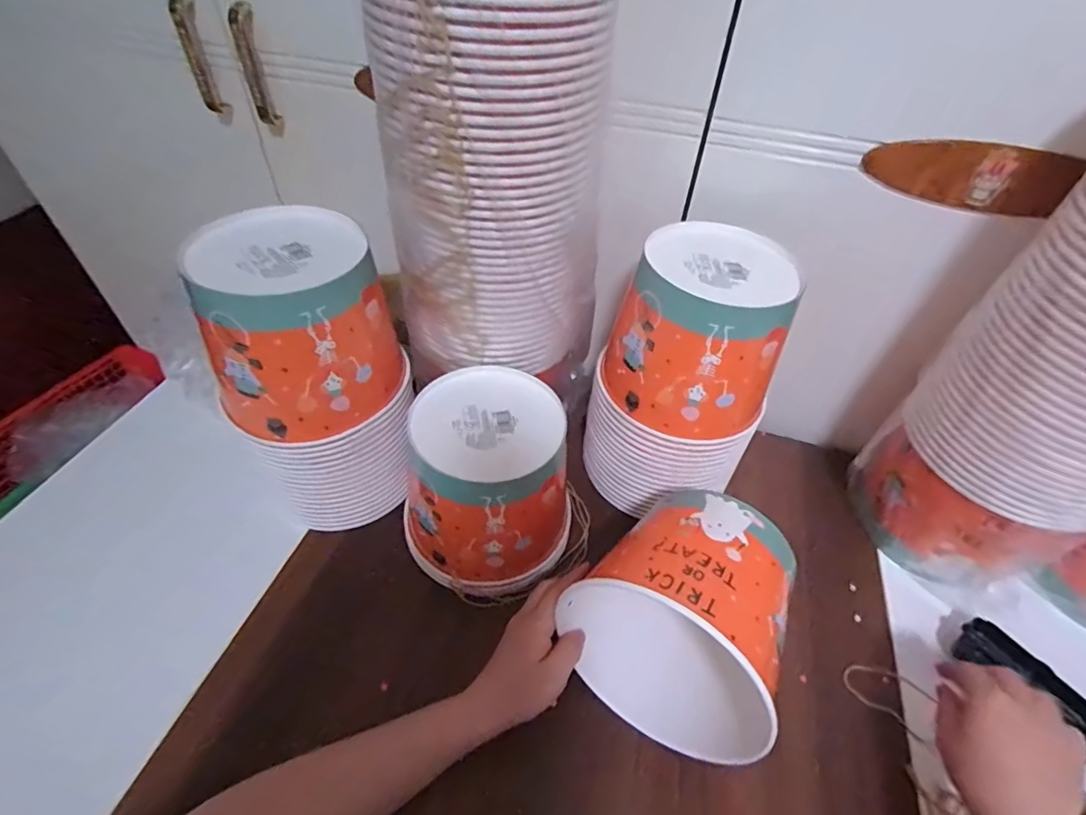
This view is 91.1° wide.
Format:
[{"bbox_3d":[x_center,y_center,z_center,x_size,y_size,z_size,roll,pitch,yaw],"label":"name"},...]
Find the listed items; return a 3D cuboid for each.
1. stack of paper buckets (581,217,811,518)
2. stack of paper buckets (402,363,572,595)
[{"bbox_3d":[0.134,-0.024,0.512,0.142,0.245,0.157,35,55,26],"label":"stack of paper buckets"},{"bbox_3d":[-0.049,0.066,0.480,0.133,0.138,0.145,-3,47,-5],"label":"stack of paper buckets"}]

